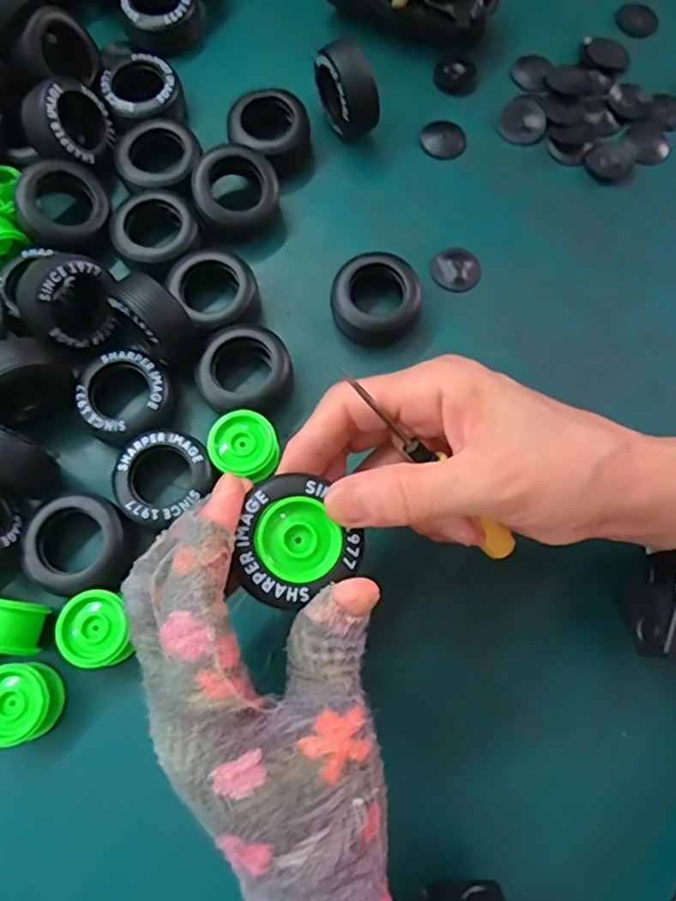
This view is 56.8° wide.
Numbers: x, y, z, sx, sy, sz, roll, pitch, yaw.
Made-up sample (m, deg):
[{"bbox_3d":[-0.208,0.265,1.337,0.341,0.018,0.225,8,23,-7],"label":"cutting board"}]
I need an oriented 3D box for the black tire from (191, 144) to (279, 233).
[{"bbox_3d":[-0.061,-0.150,0.362,0.048,0.024,0.045,-4,101,-20],"label":"black tire"}]

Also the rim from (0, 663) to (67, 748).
[{"bbox_3d":[-0.144,0.114,0.283,0.033,0.018,0.033,0,74,-1],"label":"rim"}]

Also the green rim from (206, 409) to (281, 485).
[{"bbox_3d":[-0.046,0.000,0.322,0.033,0.024,0.036,0,74,-1],"label":"green rim"}]

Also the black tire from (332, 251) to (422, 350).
[{"bbox_3d":[0.020,-0.084,0.348,0.047,0.022,0.047,0,74,-1],"label":"black tire"}]

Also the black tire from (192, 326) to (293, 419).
[{"bbox_3d":[-0.050,-0.041,0.334,0.045,0.026,0.049,0,74,-1],"label":"black tire"}]

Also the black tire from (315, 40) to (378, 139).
[{"bbox_3d":[0.005,-0.210,0.368,0.019,0.049,0.047,-32,77,-9],"label":"black tire"}]

